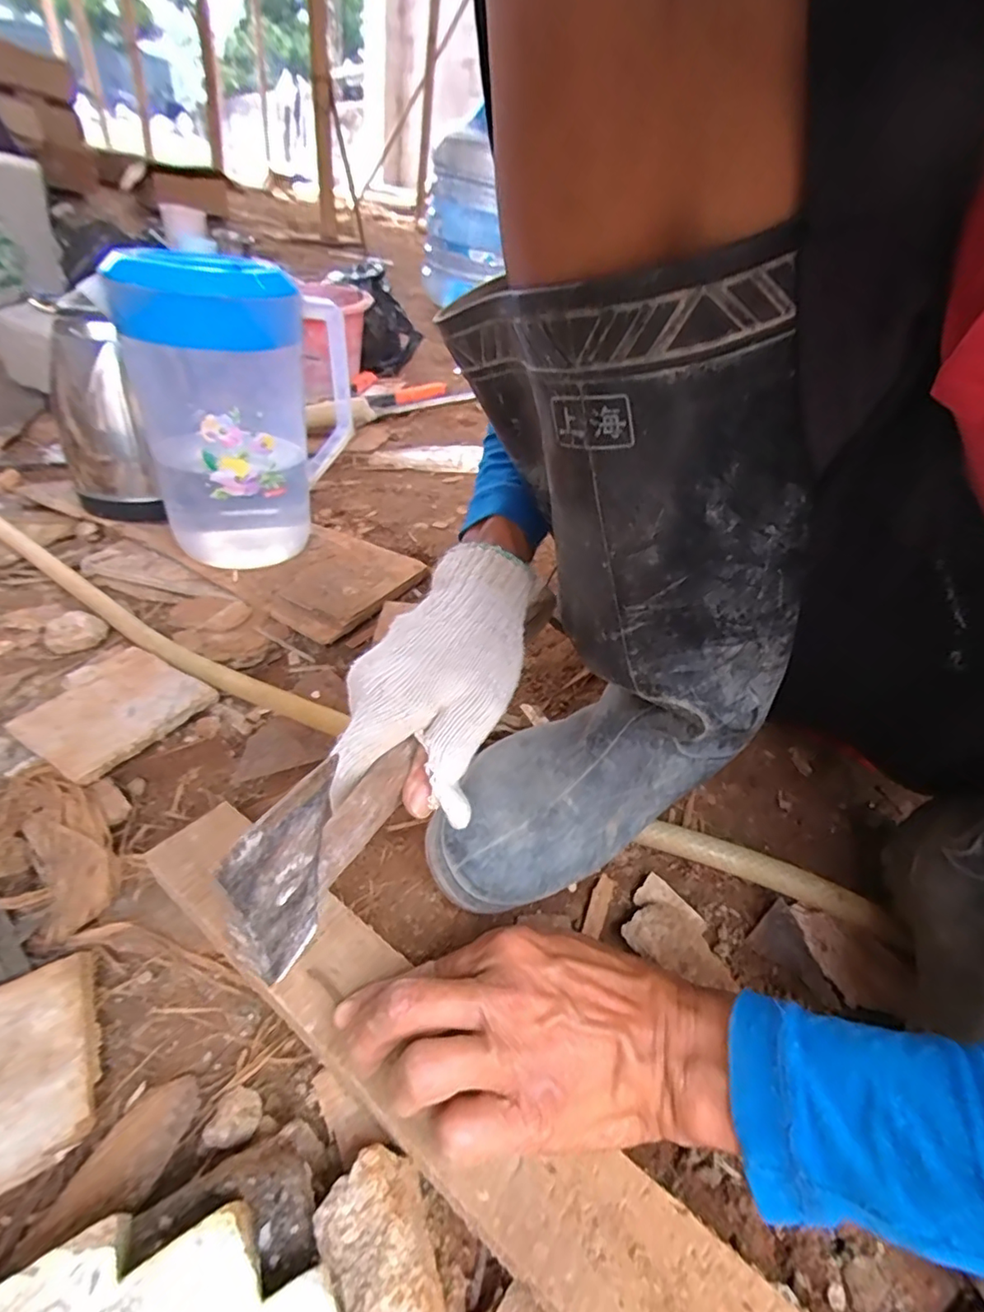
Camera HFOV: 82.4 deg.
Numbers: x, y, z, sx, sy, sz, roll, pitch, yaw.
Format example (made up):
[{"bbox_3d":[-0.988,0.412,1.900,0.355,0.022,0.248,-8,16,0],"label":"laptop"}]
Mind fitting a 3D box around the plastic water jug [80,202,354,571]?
[{"bbox_3d":[-0.247,-0.248,0.580,0.192,0.269,0.147,-25,49,-37],"label":"plastic water jug"}]

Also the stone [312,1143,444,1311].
[{"bbox_3d":[-0.043,0.239,0.227,0.040,0.031,0.056,-21,47,-34],"label":"stone"}]

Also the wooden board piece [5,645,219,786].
[{"bbox_3d":[-0.309,0.040,0.454,0.117,0.014,0.112,26,45,21],"label":"wooden board piece"}]

